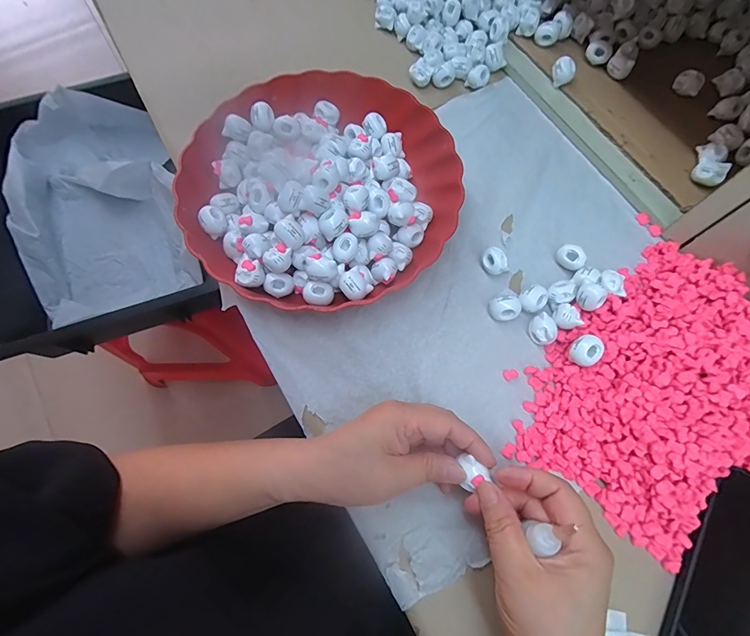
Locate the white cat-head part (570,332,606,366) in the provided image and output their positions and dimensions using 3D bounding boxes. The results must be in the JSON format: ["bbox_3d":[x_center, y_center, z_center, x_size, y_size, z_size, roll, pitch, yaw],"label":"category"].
[{"bbox_3d":[0.167,0.026,0.307,0.023,0.017,0.022,0,71,-1],"label":"white cat-head part"}]

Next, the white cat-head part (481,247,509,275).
[{"bbox_3d":[0.108,-0.050,0.351,0.020,0.019,0.025,-43,77,-14],"label":"white cat-head part"}]

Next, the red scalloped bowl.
[{"bbox_3d":[-0.047,-0.117,0.349,0.233,0.055,0.237,0,71,-1],"label":"red scalloped bowl"}]

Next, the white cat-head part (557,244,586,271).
[{"bbox_3d":[0.178,-0.054,0.353,0.016,0.020,0.025,-39,76,-13],"label":"white cat-head part"}]

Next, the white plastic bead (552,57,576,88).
[{"bbox_3d":[0.201,-0.262,0.413,0.023,0.023,0.018,27,73,8],"label":"white plastic bead"}]

